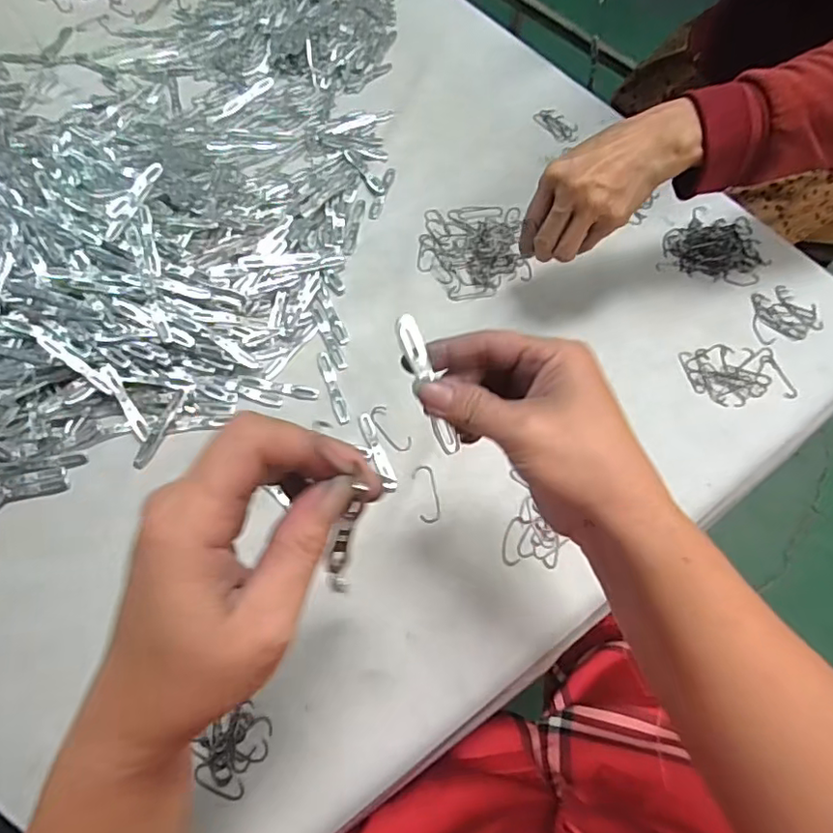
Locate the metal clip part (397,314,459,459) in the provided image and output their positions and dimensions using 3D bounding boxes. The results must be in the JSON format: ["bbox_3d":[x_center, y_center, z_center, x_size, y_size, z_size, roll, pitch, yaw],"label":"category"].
[{"bbox_3d":[0.006,-0.015,0.281,0.012,0.008,0.071,-20,98,-9],"label":"metal clip part"}]

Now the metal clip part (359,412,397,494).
[{"bbox_3d":[-0.030,0.026,0.454,0.011,0.004,0.069,-19,64,-9],"label":"metal clip part"}]

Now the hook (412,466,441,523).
[{"bbox_3d":[0.008,0.058,0.439,0.017,0.004,0.044,-10,63,-5],"label":"hook"}]

